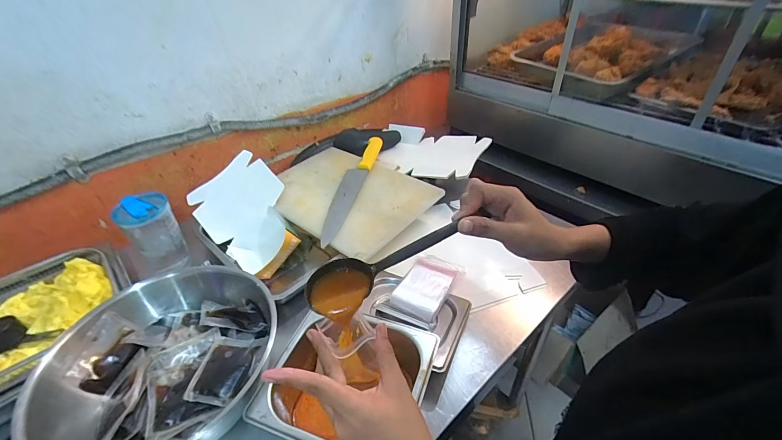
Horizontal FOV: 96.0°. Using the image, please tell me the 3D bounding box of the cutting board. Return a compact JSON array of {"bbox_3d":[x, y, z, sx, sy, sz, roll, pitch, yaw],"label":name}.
[{"bbox_3d":[-0.089,-0.061,0.744,0.333,0.024,0.263,26,47,32],"label":"cutting board"}]

